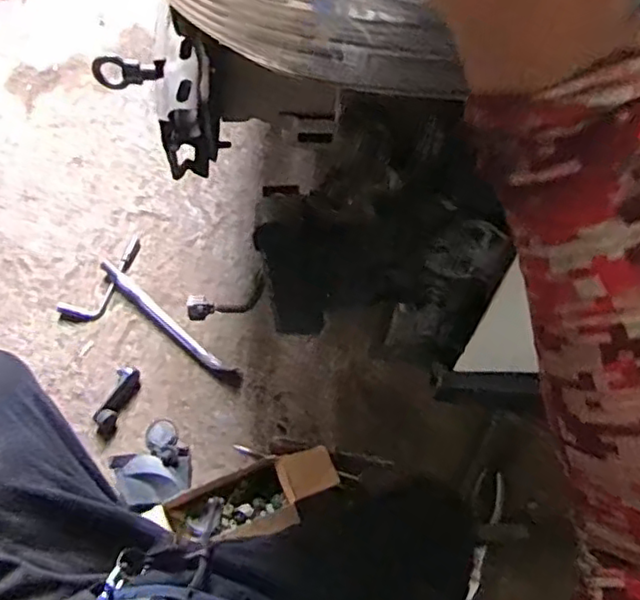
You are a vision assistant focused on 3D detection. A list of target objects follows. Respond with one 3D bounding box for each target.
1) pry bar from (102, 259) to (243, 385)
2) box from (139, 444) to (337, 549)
[{"bbox_3d":[-0.258,0.035,1.086,0.323,0.014,0.026,38,66,16],"label":"pry bar"},{"bbox_3d":[-0.102,0.294,0.944,0.250,0.065,0.116,-9,62,-8],"label":"box"}]

